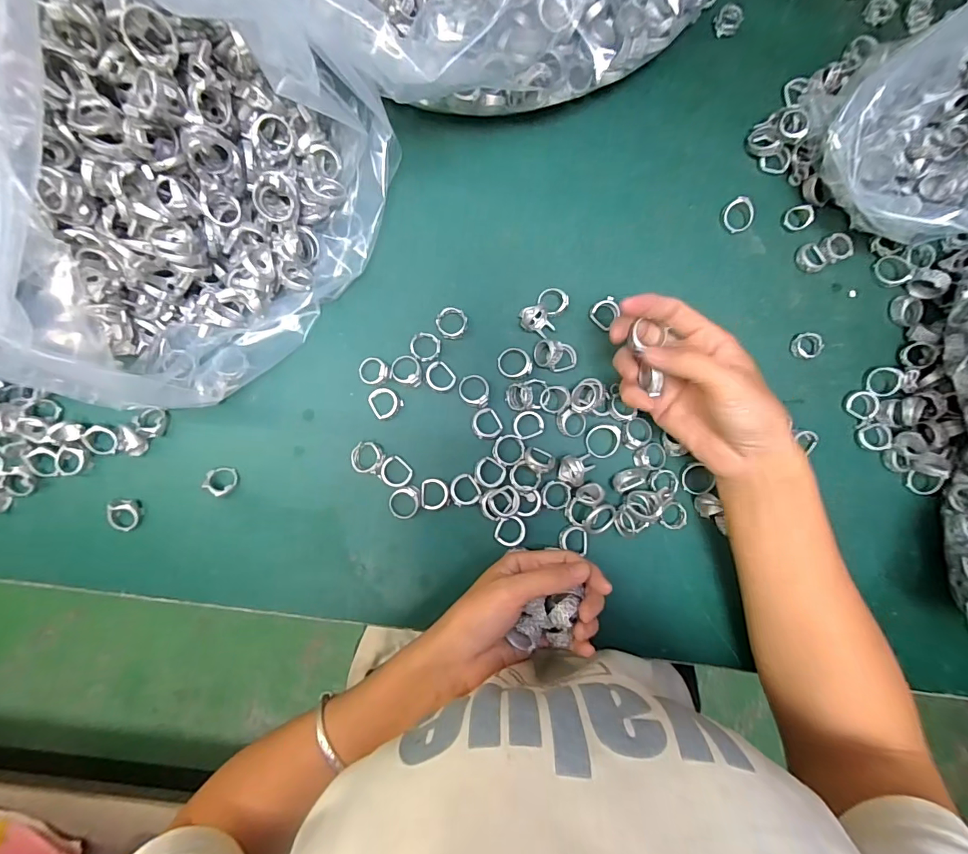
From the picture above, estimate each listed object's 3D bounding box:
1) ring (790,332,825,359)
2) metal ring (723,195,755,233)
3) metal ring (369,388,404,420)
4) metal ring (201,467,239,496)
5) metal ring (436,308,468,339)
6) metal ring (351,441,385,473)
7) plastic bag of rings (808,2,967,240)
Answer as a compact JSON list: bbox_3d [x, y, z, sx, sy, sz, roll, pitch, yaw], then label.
[{"bbox_3d":[0.270,-0.068,0.378,0.021,0.014,0.022,0,87,-4],"label":"ring"},{"bbox_3d":[0.215,-0.179,0.380,0.024,0.011,0.025,0,87,-4],"label":"metal ring"},{"bbox_3d":[-0.077,-0.019,0.347,0.022,0.005,0.024,0,87,-4],"label":"metal ring"},{"bbox_3d":[-0.195,0.040,0.335,0.022,0.008,0.022,19,61,-39],"label":"metal ring"},{"bbox_3d":[-0.025,-0.081,0.356,0.024,0.006,0.024,0,87,-4],"label":"metal ring"},{"bbox_3d":[-0.088,0.023,0.340,0.025,0.010,0.023,0,87,-4],"label":"metal ring"},{"bbox_3d":[0.327,-0.218,0.340,0.141,0.109,0.131,23,85,-2],"label":"plastic bag of rings"}]

